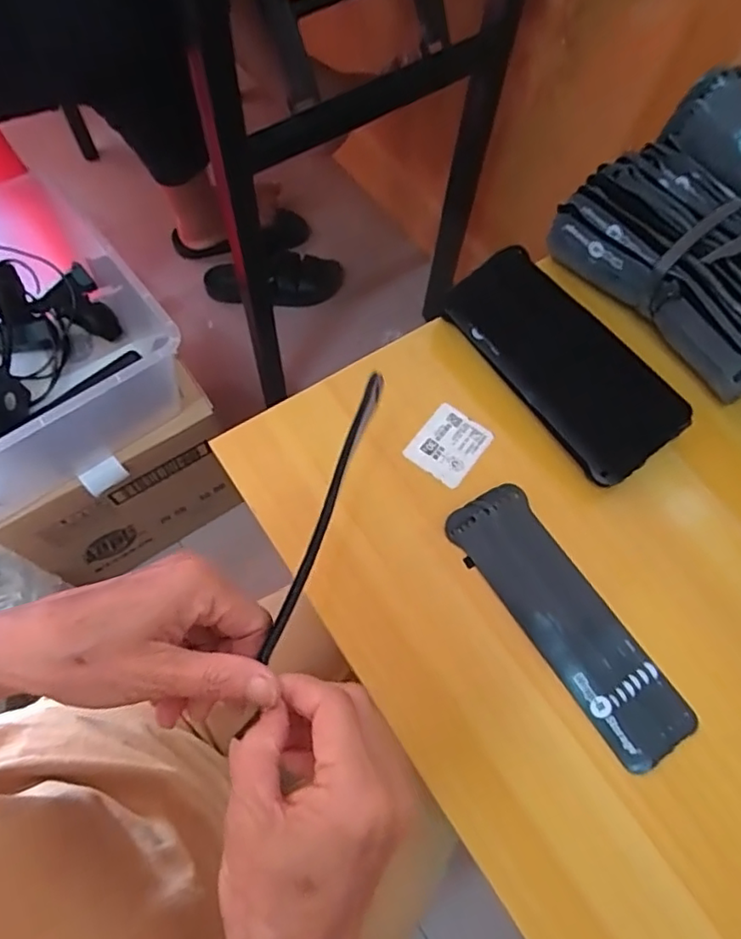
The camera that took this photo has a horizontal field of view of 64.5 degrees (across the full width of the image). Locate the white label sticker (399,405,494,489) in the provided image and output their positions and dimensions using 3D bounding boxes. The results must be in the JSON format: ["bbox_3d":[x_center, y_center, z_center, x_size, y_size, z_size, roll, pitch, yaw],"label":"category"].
[{"bbox_3d":[0.061,-0.020,0.458,0.049,0.004,0.058,36,70,13],"label":"white label sticker"}]

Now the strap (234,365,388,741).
[{"bbox_3d":[-0.025,0.025,0.307,0.008,0.010,0.201,16,57,5],"label":"strap"}]

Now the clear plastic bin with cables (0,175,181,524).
[{"bbox_3d":[-0.391,-0.122,0.640,0.298,0.148,0.301,-33,71,-15],"label":"clear plastic bin with cables"}]

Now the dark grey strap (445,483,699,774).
[{"bbox_3d":[0.134,0.101,0.404,0.063,0.006,0.200,-30,70,-14],"label":"dark grey strap"}]

